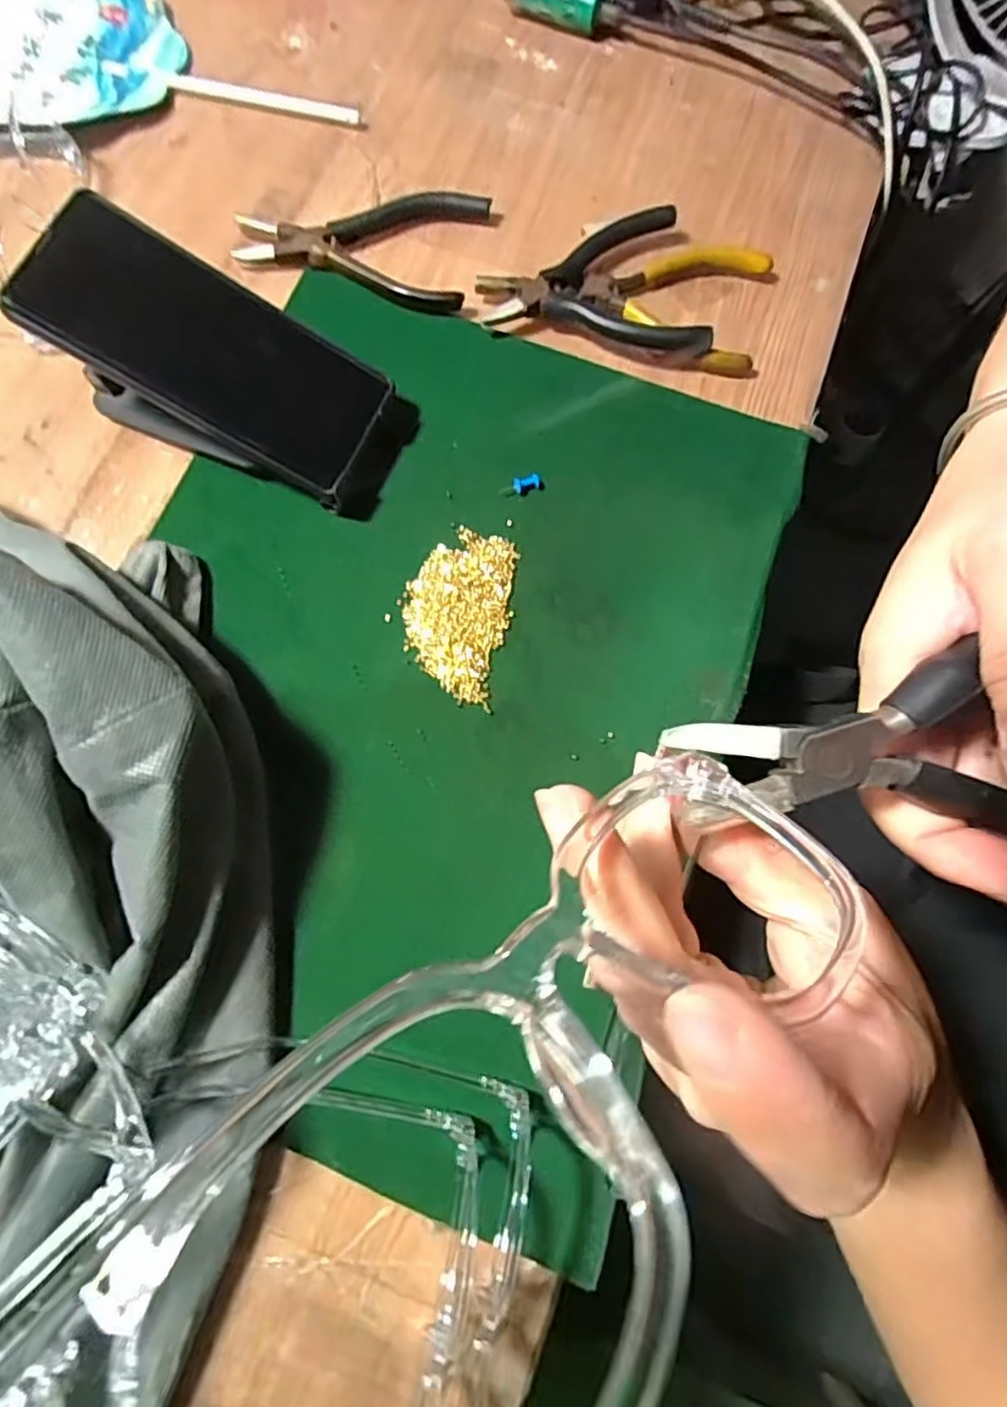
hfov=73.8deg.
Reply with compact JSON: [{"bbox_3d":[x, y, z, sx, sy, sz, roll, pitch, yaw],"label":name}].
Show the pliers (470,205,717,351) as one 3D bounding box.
[{"bbox_3d":[0.049,-0.231,0.382,0.119,0.022,0.092,-11,76,-5],"label":"pliers"}]

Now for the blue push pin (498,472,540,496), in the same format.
[{"bbox_3d":[0.009,-0.116,0.357,0.022,0.005,0.007,-18,77,-6],"label":"blue push pin"}]

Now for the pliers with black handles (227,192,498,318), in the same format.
[{"bbox_3d":[-0.084,-0.275,0.394,0.136,0.015,0.080,11,75,1],"label":"pliers with black handles"}]

